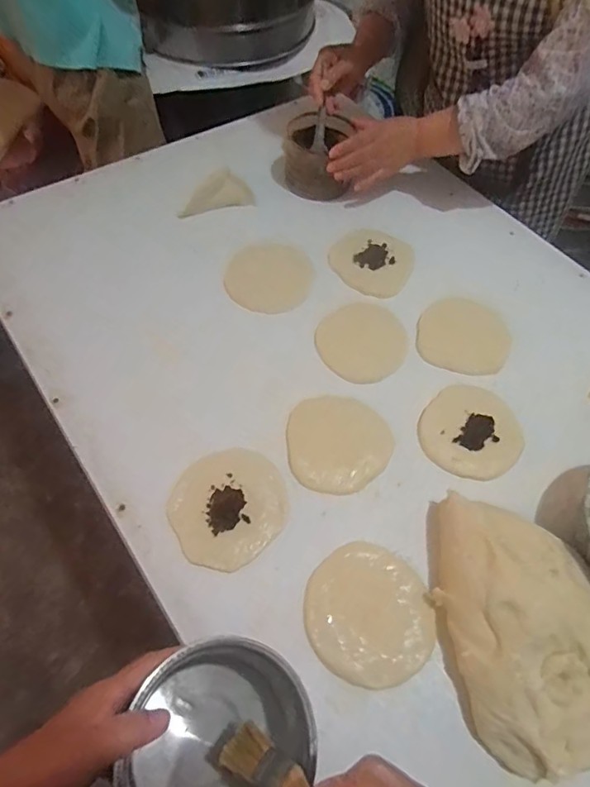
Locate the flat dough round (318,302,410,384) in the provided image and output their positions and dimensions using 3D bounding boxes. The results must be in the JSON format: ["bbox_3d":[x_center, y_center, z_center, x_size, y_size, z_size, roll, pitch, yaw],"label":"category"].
[{"bbox_3d":[0.095,-0.076,0.684,0.127,0.005,0.125,1,60,-2],"label":"flat dough round"}]

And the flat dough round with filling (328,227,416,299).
[{"bbox_3d":[0.123,-0.213,0.766,0.127,0.008,0.139,1,60,-2],"label":"flat dough round with filling"}]

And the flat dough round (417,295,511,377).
[{"bbox_3d":[0.241,-0.080,0.688,0.127,0.012,0.113,10,60,3],"label":"flat dough round"}]

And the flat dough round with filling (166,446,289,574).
[{"bbox_3d":[-0.075,0.126,0.550,0.132,0.012,0.127,1,60,-2],"label":"flat dough round with filling"}]

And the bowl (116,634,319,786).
[{"bbox_3d":[-0.055,0.268,0.353,0.148,0.081,0.148,7,57,-11],"label":"bowl"}]

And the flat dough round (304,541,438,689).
[{"bbox_3d":[0.077,0.226,0.498,0.131,0.008,0.126,1,60,-2],"label":"flat dough round"}]

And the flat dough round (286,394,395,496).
[{"bbox_3d":[0.056,0.060,0.600,0.127,0.007,0.129,1,60,-2],"label":"flat dough round"}]

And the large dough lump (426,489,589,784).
[{"bbox_3d":[0.231,0.218,0.482,0.176,0.075,0.254,-15,62,-11],"label":"large dough lump"}]

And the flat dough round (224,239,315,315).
[{"bbox_3d":[-0.038,-0.181,0.742,0.126,0.007,0.139,17,60,6],"label":"flat dough round"}]

